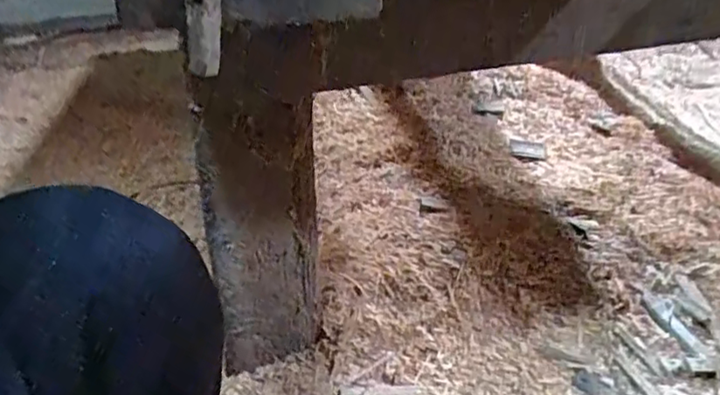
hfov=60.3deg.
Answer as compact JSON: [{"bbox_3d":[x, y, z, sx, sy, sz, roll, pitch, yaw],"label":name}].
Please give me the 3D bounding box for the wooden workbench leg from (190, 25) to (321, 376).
[{"bbox_3d":[-0.102,0.029,0.641,0.114,0.356,0.048,-2,27,-5],"label":"wooden workbench leg"}]

